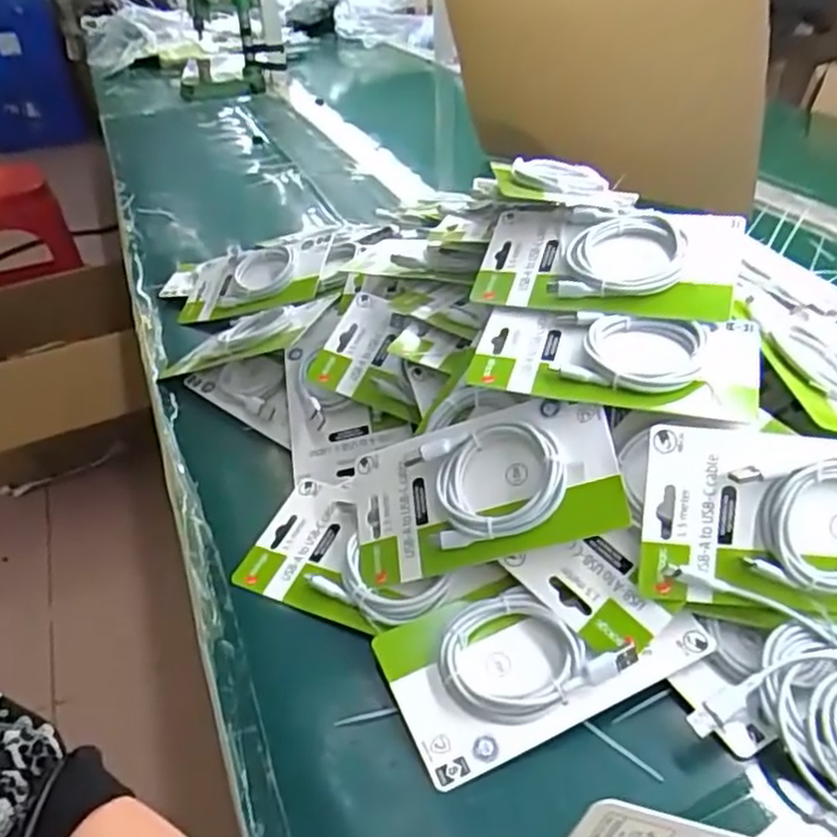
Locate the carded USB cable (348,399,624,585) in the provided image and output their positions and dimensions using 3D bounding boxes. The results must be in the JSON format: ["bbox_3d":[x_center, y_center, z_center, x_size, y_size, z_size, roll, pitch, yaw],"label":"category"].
[{"bbox_3d":[0.038,0.046,0.478,0.178,0.022,0.099,-19,61,19],"label":"carded USB cable"}]

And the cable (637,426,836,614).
[{"bbox_3d":[0.223,0.061,0.428,0.179,0.102,0.020,4,0,-1],"label":"cable"}]

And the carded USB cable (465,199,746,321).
[{"bbox_3d":[0.134,-0.117,0.532,0.179,0.027,0.101,10,61,22],"label":"carded USB cable"}]

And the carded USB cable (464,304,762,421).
[{"bbox_3d":[0.128,-0.041,0.488,0.181,0.029,0.079,8,39,15],"label":"carded USB cable"}]

